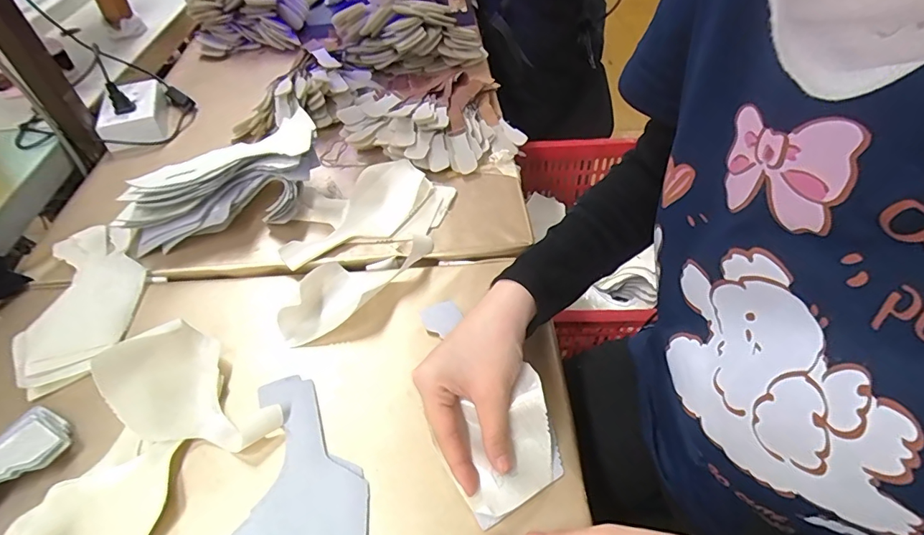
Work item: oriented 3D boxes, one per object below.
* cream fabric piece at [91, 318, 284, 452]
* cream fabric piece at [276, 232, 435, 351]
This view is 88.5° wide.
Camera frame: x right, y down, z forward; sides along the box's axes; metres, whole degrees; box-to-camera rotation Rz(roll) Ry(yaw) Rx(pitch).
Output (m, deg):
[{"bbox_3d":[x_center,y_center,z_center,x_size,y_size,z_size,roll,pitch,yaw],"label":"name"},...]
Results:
[{"bbox_3d":[-0.209,0.094,0.356,0.124,0.049,0.081,33,56,27],"label":"cream fabric piece"},{"bbox_3d":[-0.103,0.010,0.458,0.068,0.022,0.162,28,54,24],"label":"cream fabric piece"}]

